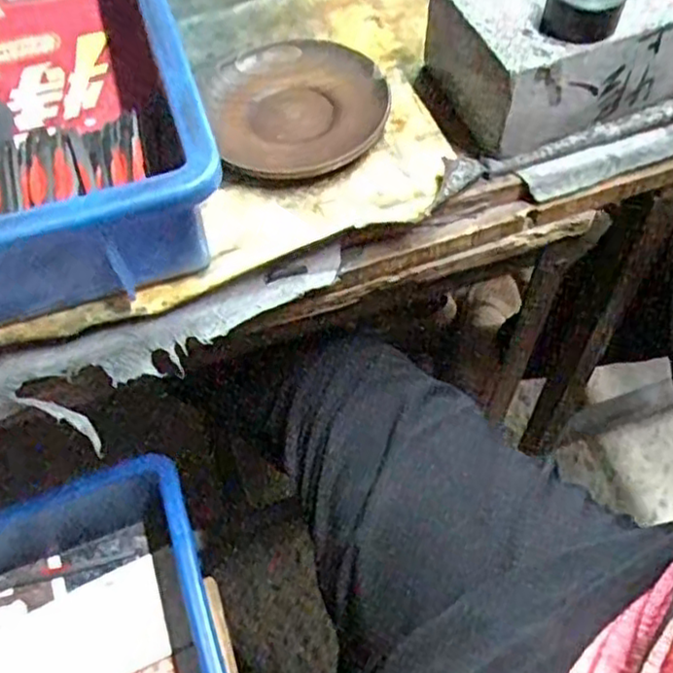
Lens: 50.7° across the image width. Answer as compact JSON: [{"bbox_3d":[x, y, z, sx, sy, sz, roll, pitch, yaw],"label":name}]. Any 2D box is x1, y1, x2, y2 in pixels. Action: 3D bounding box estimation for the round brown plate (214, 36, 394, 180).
[{"bbox_3d":[-0.023,-0.138,0.428,0.101,0.016,0.115,-11,58,-5],"label":"round brown plate"}]

